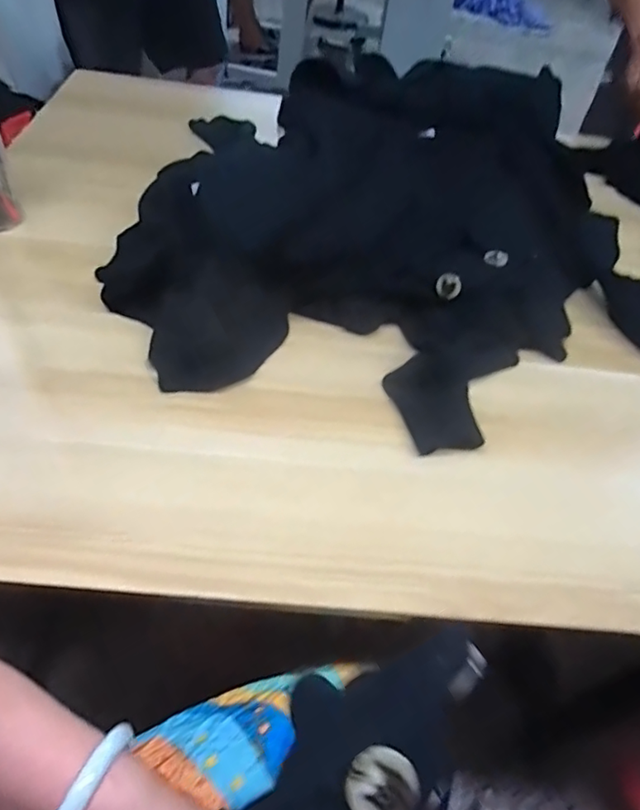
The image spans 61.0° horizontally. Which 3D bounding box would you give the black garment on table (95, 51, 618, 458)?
[{"bbox_3d":[0.033,-0.223,0.649,0.555,0.175,0.483,14,51,4],"label":"black garment on table"}]

